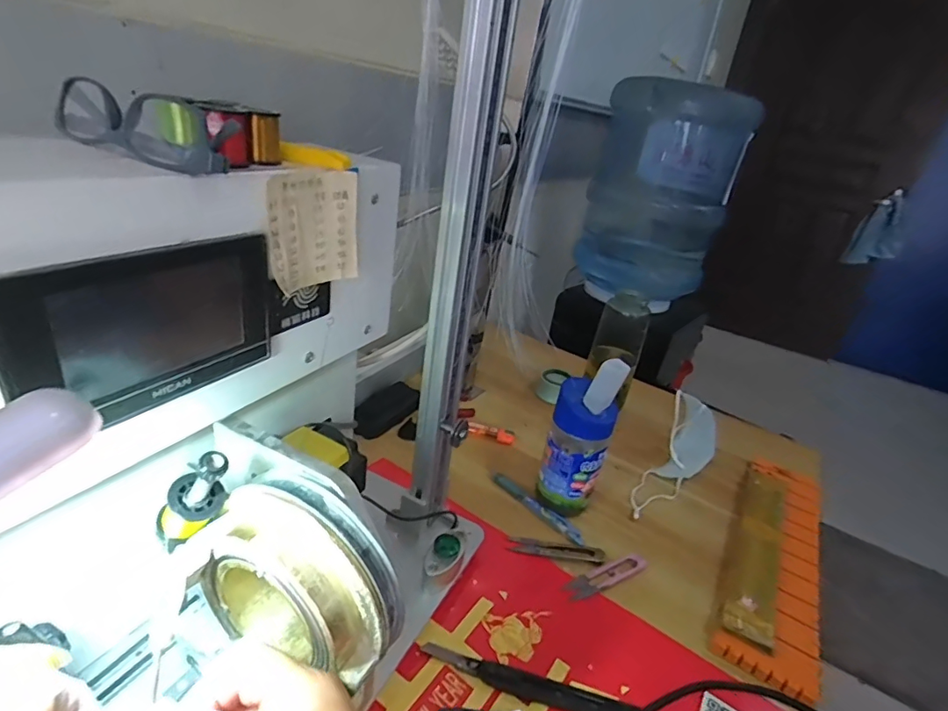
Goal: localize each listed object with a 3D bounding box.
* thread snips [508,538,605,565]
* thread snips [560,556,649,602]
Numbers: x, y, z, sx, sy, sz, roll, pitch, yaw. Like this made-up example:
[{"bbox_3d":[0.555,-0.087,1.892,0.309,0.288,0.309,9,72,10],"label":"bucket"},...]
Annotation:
[{"bbox_3d":[0.086,0.201,0.520,0.096,0.004,0.023,7,26,-1],"label":"thread snips"},{"bbox_3d":[0.133,0.217,0.494,0.097,0.006,0.023,-6,30,-27],"label":"thread snips"}]

